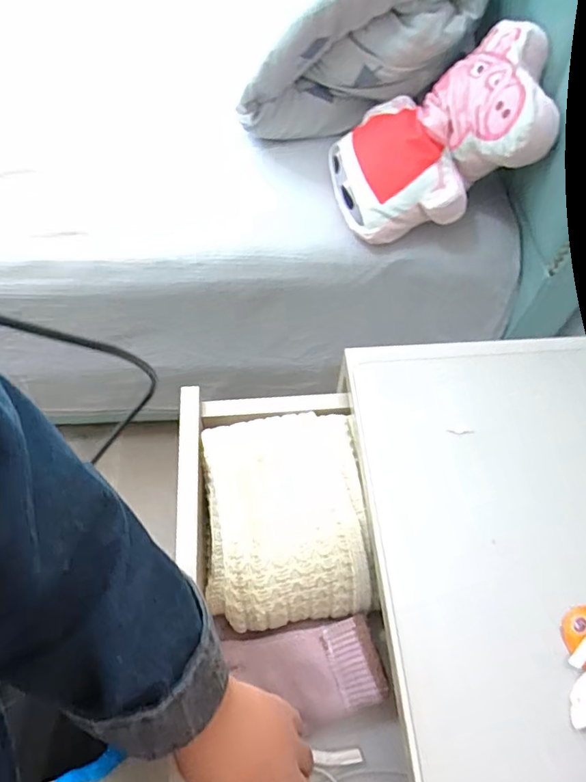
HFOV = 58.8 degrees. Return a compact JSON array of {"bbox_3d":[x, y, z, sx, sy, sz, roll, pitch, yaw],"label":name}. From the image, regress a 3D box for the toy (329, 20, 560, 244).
[{"bbox_3d":[0.254,-0.448,0.921,0.383,0.119,0.302,-18,63,31],"label":"toy"}]

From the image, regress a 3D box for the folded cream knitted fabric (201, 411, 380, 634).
[{"bbox_3d":[-0.007,0.110,0.477,0.144,0.054,0.182,-4,60,-4],"label":"folded cream knitted fabric"}]

